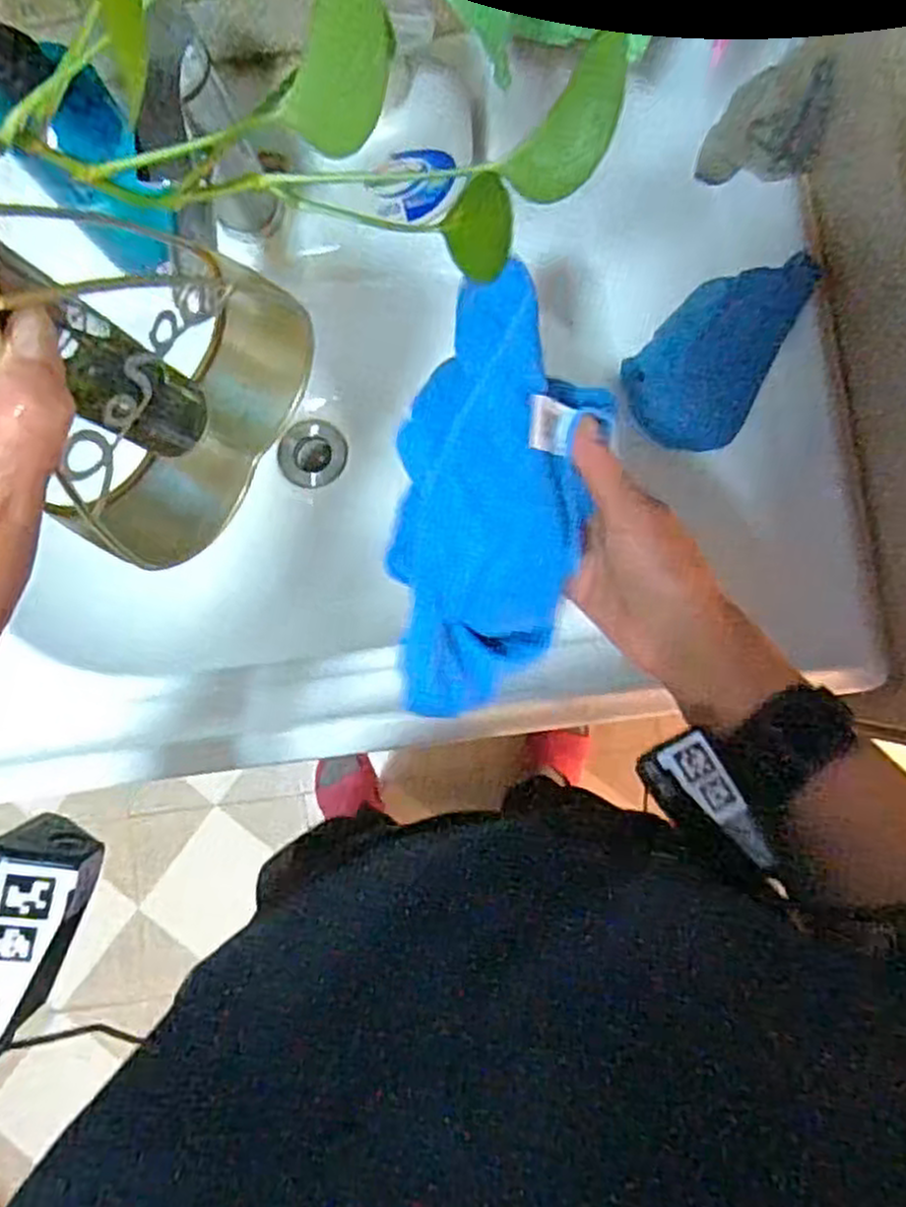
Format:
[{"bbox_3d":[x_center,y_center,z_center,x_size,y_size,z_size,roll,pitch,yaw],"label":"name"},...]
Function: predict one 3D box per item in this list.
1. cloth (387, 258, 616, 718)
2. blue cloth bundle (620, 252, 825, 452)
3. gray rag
[{"bbox_3d":[0.020,-0.047,0.426,0.100,0.062,0.235,8,106,2],"label":"cloth"},{"bbox_3d":[0.191,-0.177,0.543,0.146,0.030,0.089,-44,87,-1],"label":"blue cloth bundle"},{"bbox_3d":[0.212,-0.327,0.529,0.068,0.052,0.064,9,87,2],"label":"gray rag"}]

